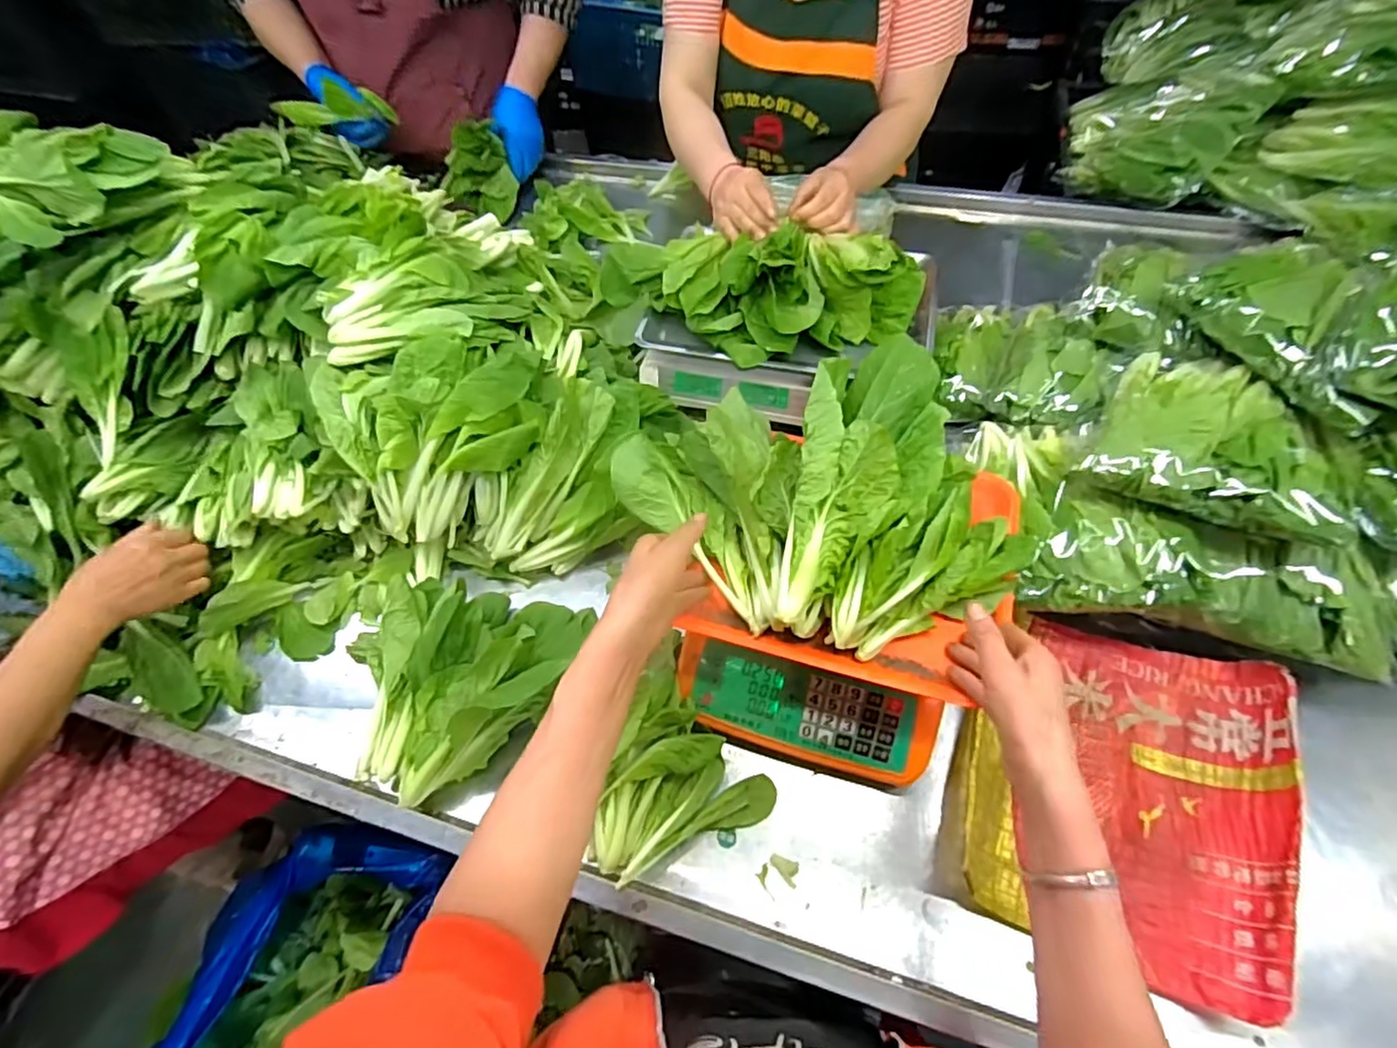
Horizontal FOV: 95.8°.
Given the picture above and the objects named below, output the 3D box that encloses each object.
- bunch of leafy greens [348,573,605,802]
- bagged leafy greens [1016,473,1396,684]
[{"bbox_3d":[-0.247,0.138,0.612,0.212,0.082,0.224,26,63,19],"label":"bunch of leafy greens"},{"bbox_3d":[0.444,0.052,0.560,0.297,0.063,0.144,19,61,16],"label":"bagged leafy greens"}]

